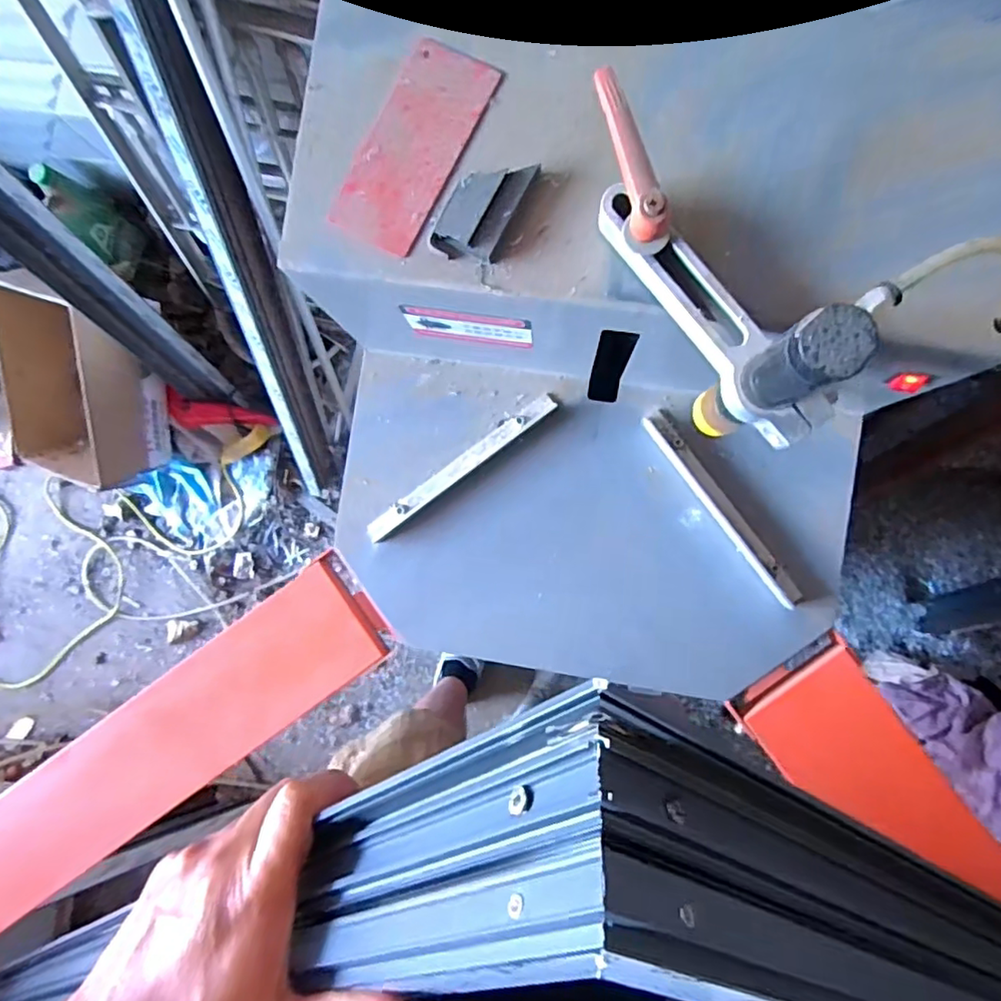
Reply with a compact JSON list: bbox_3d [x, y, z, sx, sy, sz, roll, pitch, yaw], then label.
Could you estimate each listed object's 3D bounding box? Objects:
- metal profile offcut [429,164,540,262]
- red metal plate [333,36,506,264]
[{"bbox_3d":[-0.013,-0.198,0.413,0.046,0.017,0.074,29,89,5],"label":"metal profile offcut"},{"bbox_3d":[-0.061,-0.249,0.429,0.066,0.004,0.145,27,89,5],"label":"red metal plate"}]

